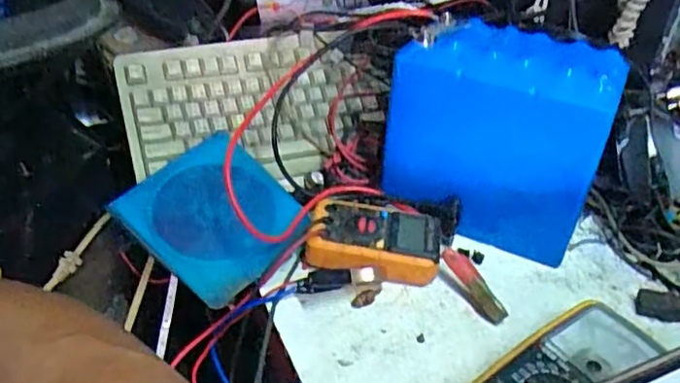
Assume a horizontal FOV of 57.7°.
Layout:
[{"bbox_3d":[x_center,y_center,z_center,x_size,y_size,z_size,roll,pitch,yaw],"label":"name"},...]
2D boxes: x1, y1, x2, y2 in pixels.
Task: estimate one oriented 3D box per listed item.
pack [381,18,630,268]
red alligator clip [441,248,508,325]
[{"bbox_3d":[0.138,-0.047,0.568,0.180,0.184,0.086,14,36,14],"label":"pack"},{"bbox_3d":[0.112,0.077,0.512,0.016,0.012,0.073,-21,62,-31],"label":"red alligator clip"}]

